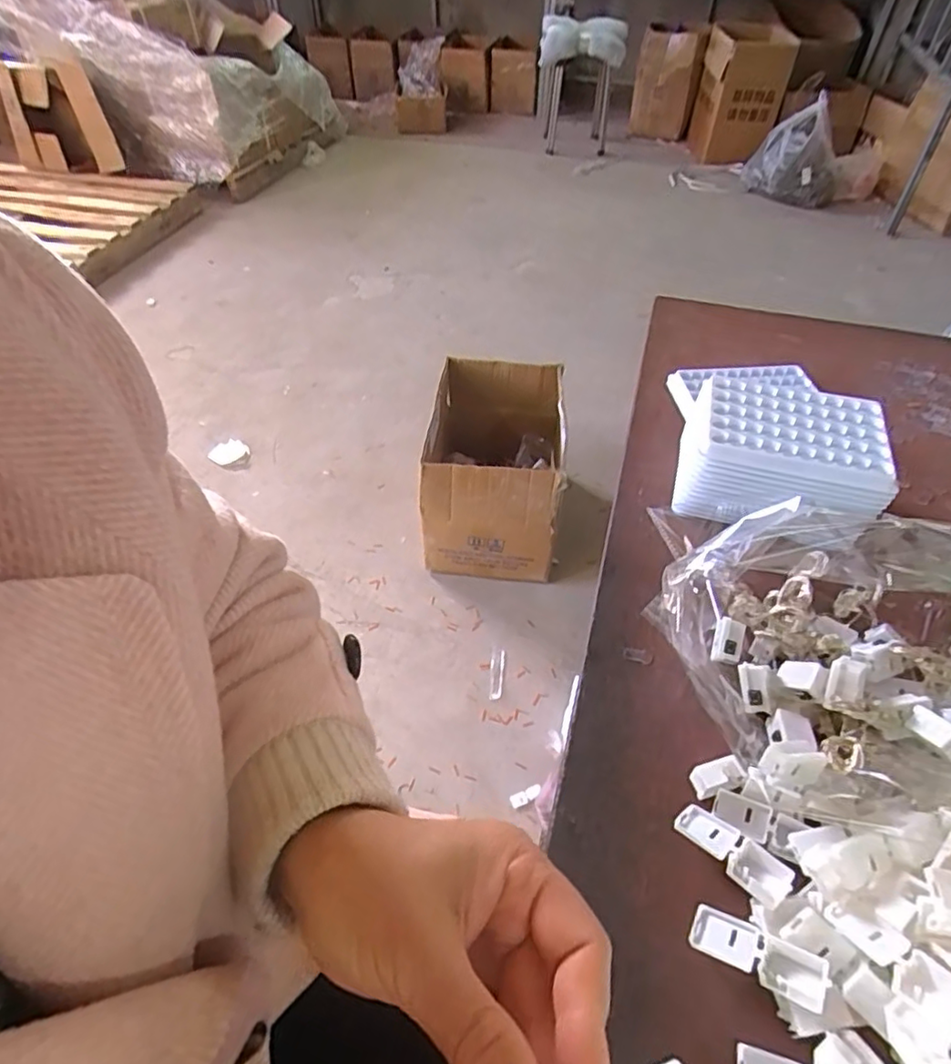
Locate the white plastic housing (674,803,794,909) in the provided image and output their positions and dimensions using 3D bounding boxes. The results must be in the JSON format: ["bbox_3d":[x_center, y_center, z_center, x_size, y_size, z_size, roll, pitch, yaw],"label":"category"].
[{"bbox_3d":[0.128,0.160,0.301,0.021,0.009,0.055,-33,41,-26],"label":"white plastic housing"}]

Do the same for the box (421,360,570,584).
[{"bbox_3d":[0.045,-0.148,1.335,0.271,0.304,0.436,4,49,3],"label":"box"}]

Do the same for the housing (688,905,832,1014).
[{"bbox_3d":[0.128,0.193,0.274,0.055,0.010,0.020,13,48,30],"label":"housing"}]

